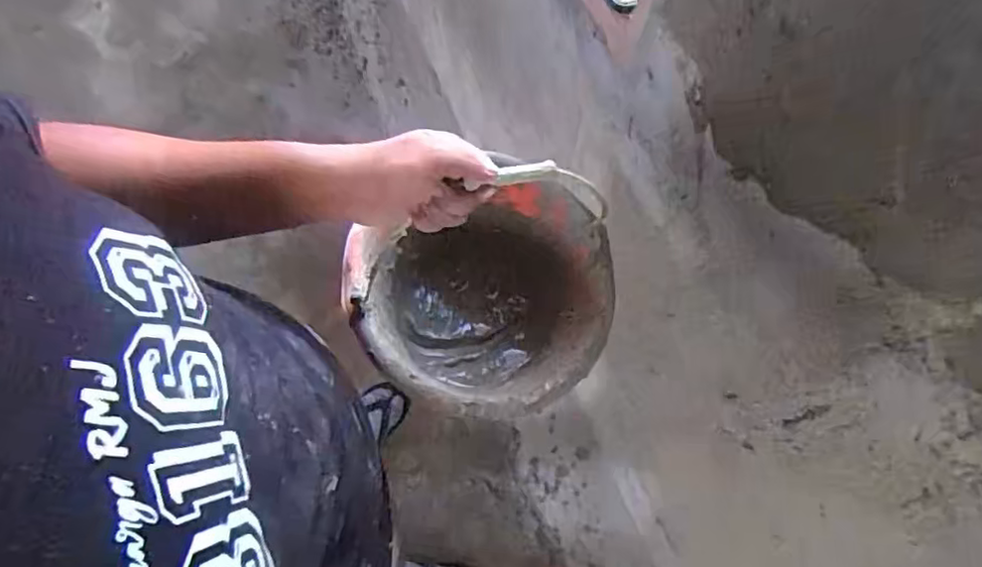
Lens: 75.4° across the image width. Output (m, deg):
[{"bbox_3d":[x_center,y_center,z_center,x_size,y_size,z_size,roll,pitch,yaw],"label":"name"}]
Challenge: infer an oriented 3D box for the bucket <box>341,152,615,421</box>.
[{"bbox_3d":[-0.006,0.037,0.734,0.262,0.206,0.254,0,68,-1],"label":"bucket"}]

